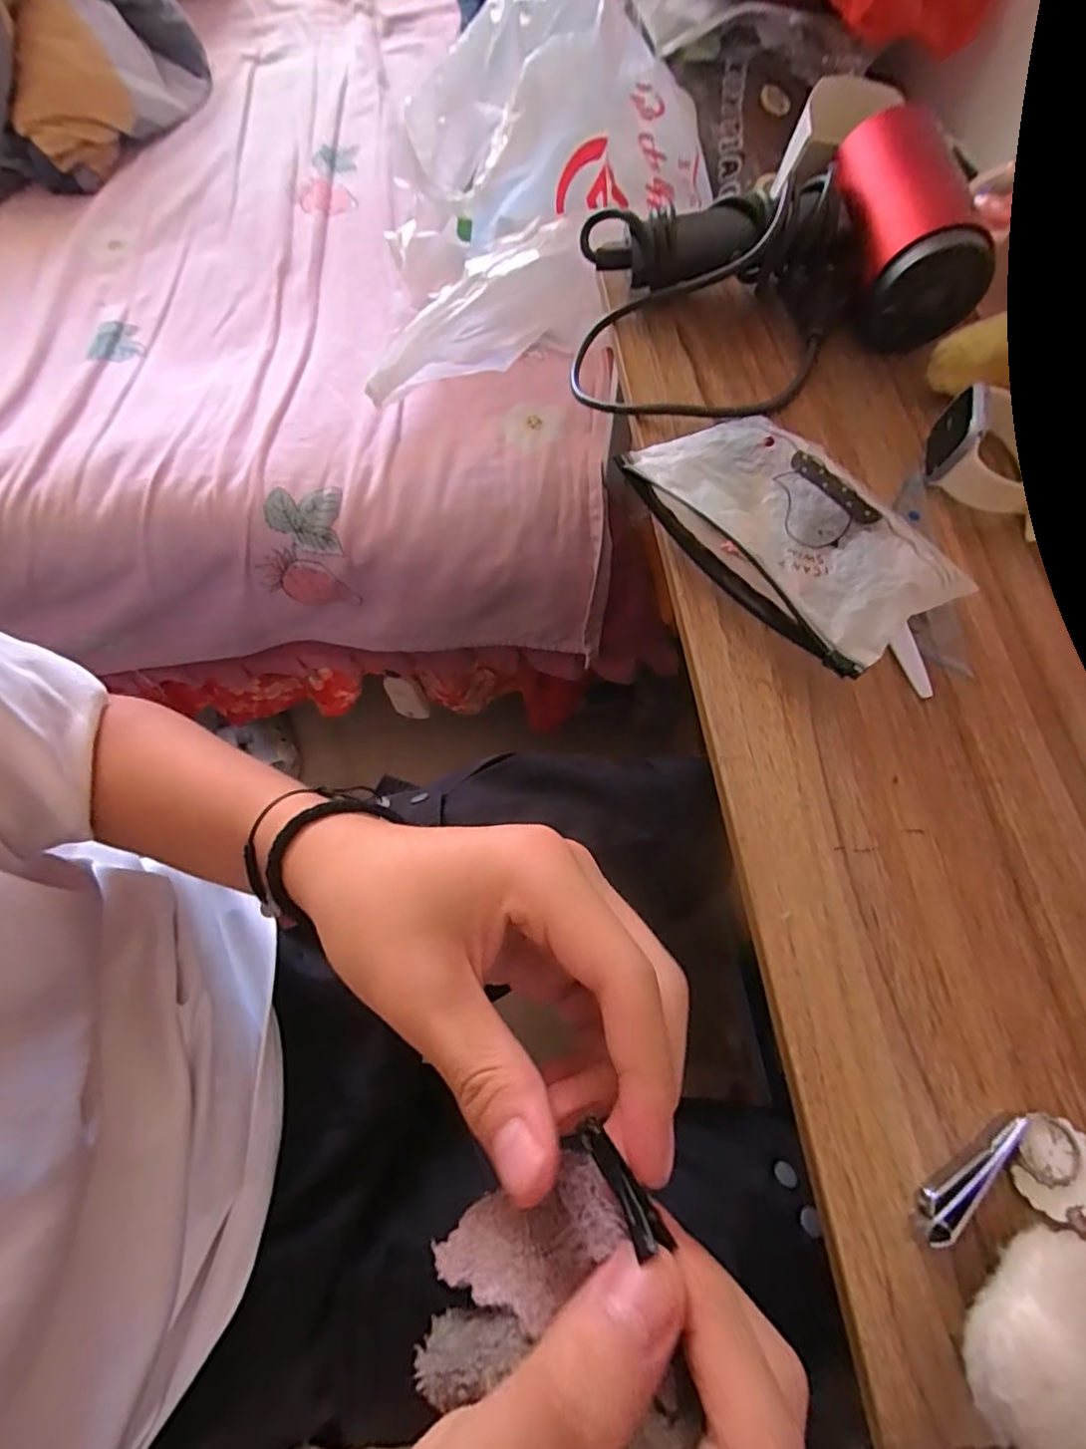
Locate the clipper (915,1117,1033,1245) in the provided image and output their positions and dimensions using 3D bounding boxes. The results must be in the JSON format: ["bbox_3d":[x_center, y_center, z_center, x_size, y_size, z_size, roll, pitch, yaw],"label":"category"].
[{"bbox_3d":[0.154,0.161,0.222,0.055,0.009,0.013,-39,72,-15],"label":"clipper"}]

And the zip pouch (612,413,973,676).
[{"bbox_3d":[0.126,-0.103,0.325,0.094,0.034,0.166,-34,71,-14],"label":"zip pouch"}]

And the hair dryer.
[{"bbox_3d":[0.139,-0.274,0.371,0.250,0.071,0.153,-15,68,-6],"label":"hair dryer"}]

